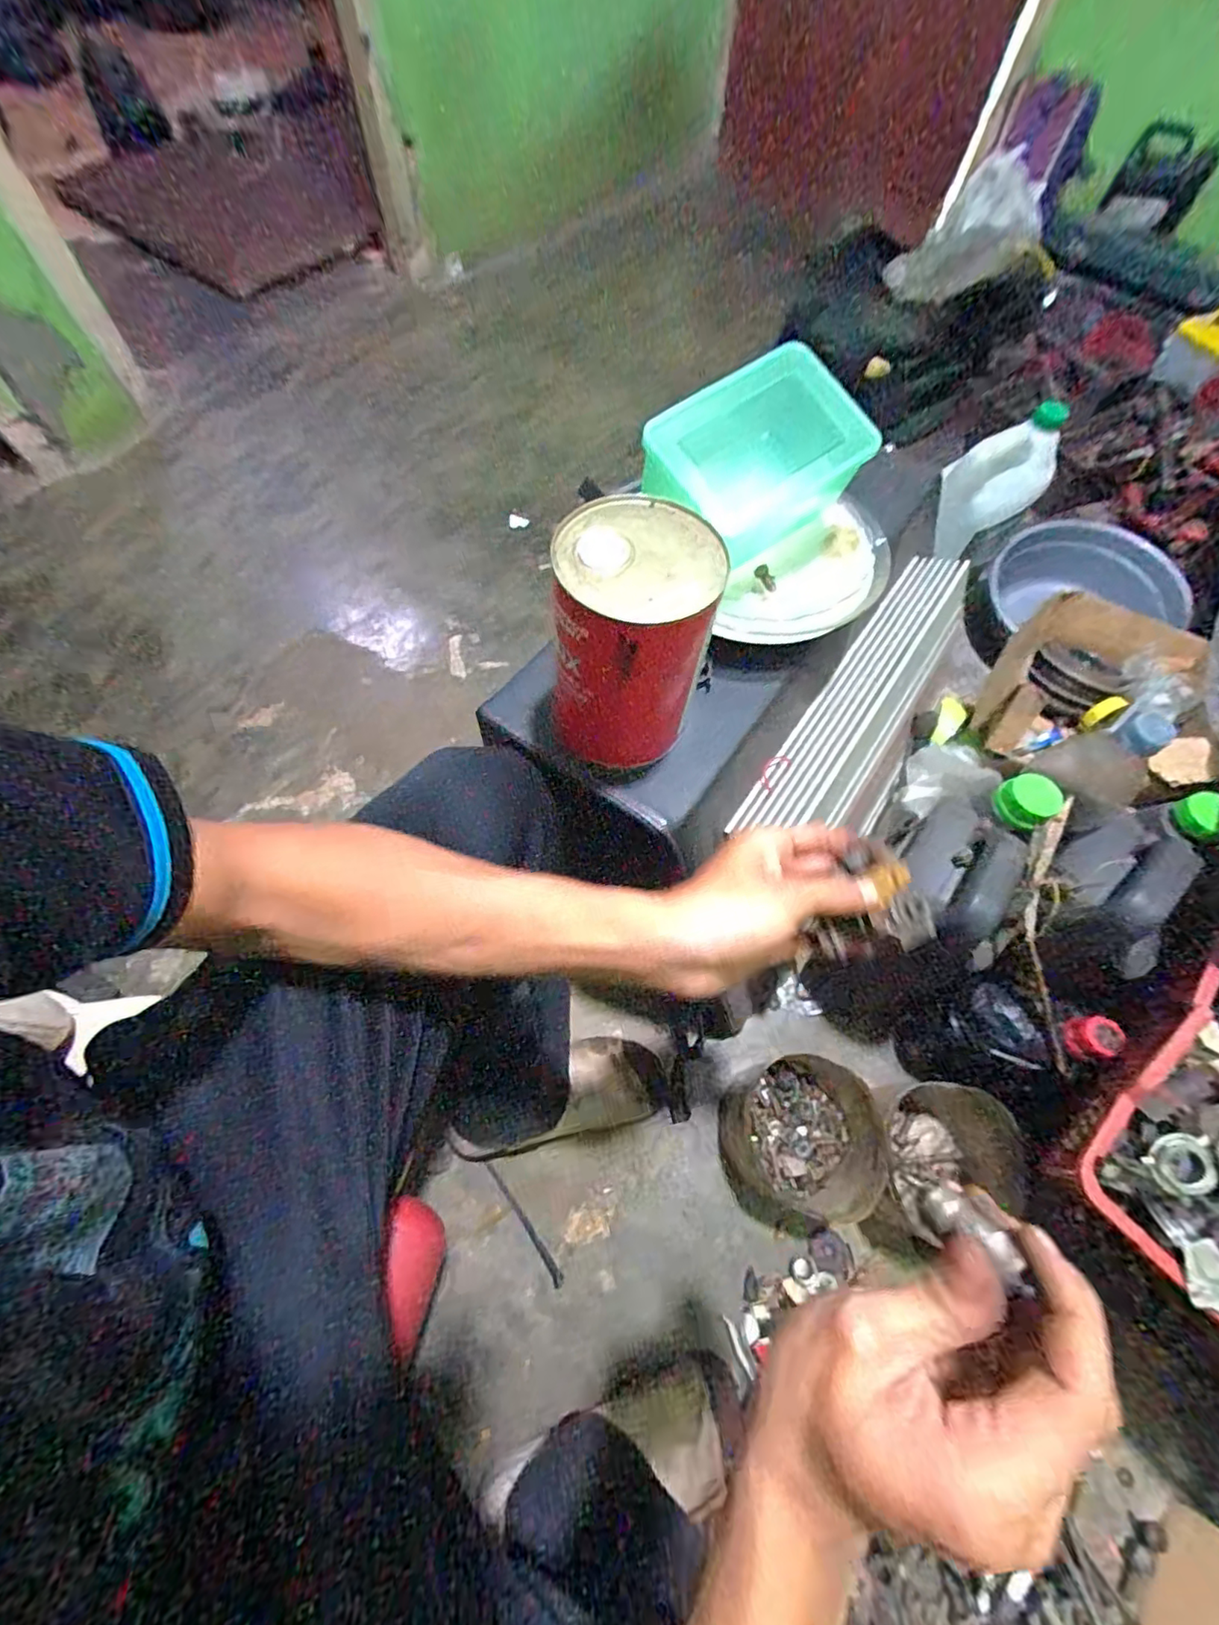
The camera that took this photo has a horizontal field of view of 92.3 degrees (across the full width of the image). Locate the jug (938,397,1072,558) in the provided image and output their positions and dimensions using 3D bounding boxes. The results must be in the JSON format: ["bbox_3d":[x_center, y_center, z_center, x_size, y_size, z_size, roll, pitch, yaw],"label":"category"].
[{"bbox_3d":[0.535,-0.475,0.831,0.201,0.118,0.075,-31,36,7],"label":"jug"}]

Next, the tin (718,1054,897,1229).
[{"bbox_3d":[0.209,0.354,0.651,0.166,0.066,0.146,-12,65,-8],"label":"tin"}]

